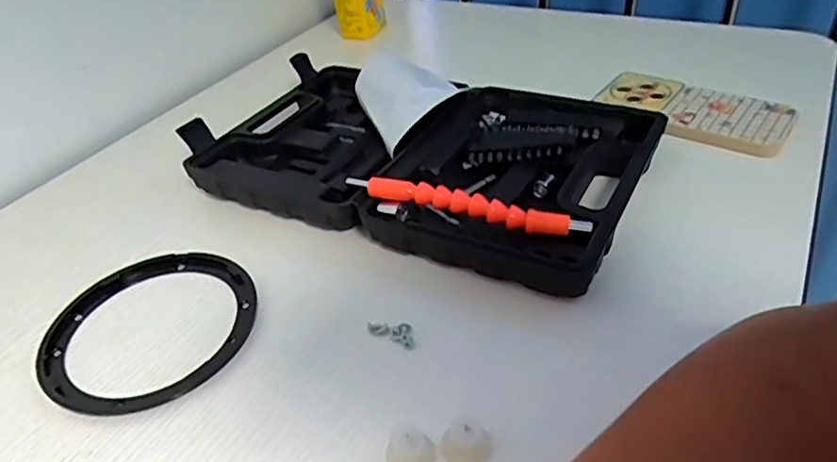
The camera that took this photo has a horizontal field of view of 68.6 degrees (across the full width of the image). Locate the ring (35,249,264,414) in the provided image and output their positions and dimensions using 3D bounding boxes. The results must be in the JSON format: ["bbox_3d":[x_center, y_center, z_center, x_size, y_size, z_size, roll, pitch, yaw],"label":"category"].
[{"bbox_3d":[-0.173,0.060,0.396,0.132,0.007,0.132,-5,38,4],"label":"ring"}]

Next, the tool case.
[{"bbox_3d":[-0.006,-0.069,0.494,0.352,0.042,0.217,14,43,25],"label":"tool case"}]

